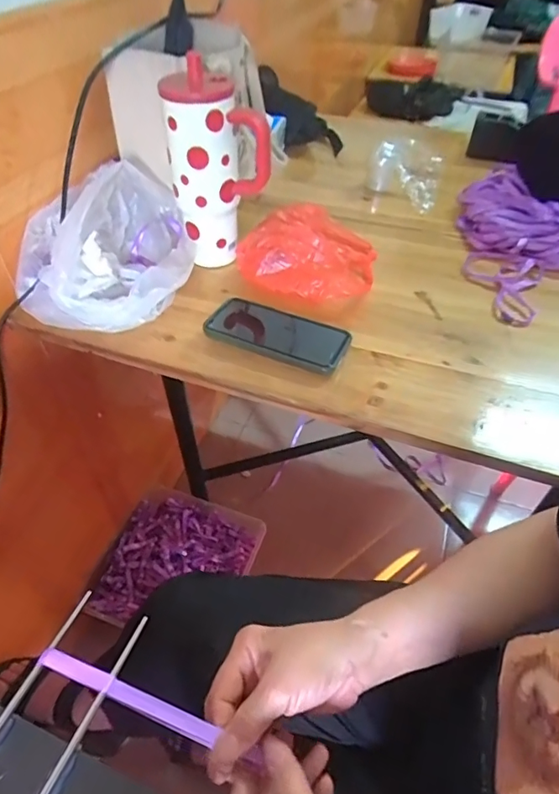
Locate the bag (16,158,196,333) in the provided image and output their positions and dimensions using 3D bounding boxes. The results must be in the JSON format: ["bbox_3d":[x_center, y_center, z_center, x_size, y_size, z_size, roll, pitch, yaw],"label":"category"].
[{"bbox_3d":[-0.219,-0.200,0.613,0.208,0.094,0.274,-3,47,-3],"label":"bag"}]

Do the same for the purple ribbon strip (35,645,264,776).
[{"bbox_3d":[-0.084,0.206,0.322,0.158,0.017,0.012,32,50,-8],"label":"purple ribbon strip"}]

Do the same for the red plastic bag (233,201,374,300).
[{"bbox_3d":[0.044,-0.201,0.653,0.176,0.054,0.187,15,49,13],"label":"red plastic bag"}]

